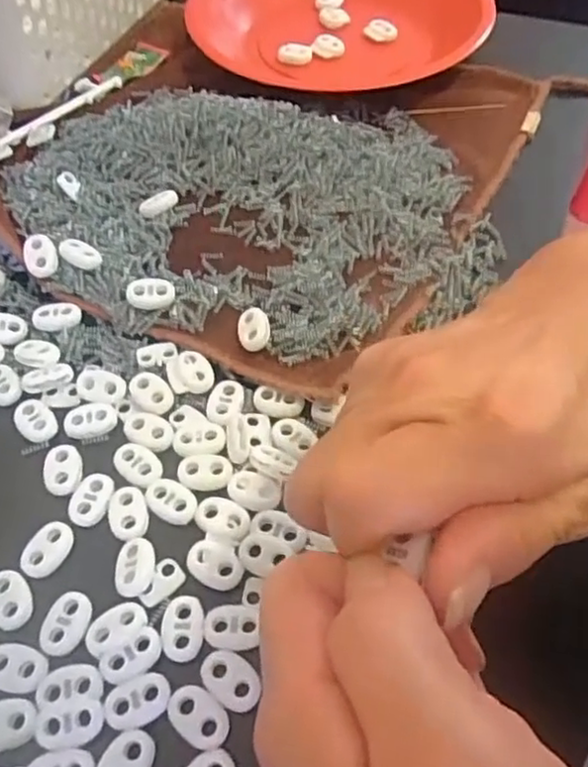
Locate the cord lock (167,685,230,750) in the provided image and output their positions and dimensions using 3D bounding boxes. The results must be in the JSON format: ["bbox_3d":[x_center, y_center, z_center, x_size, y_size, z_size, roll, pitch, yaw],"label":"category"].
[{"bbox_3d":[-0.032,0.111,0.224,0.022,0.004,0.015,32,61,21],"label":"cord lock"}]

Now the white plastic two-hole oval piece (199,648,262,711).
[{"bbox_3d":[-0.022,0.102,0.231,0.022,0.004,0.015,30,61,21],"label":"white plastic two-hole oval piece"}]

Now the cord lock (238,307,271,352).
[{"bbox_3d":[-0.018,-0.025,0.310,0.015,0.009,0.020,-9,55,-5],"label":"cord lock"}]

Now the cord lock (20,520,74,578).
[{"bbox_3d":[-0.096,0.064,0.261,0.014,0.005,0.022,25,59,18],"label":"cord lock"}]

